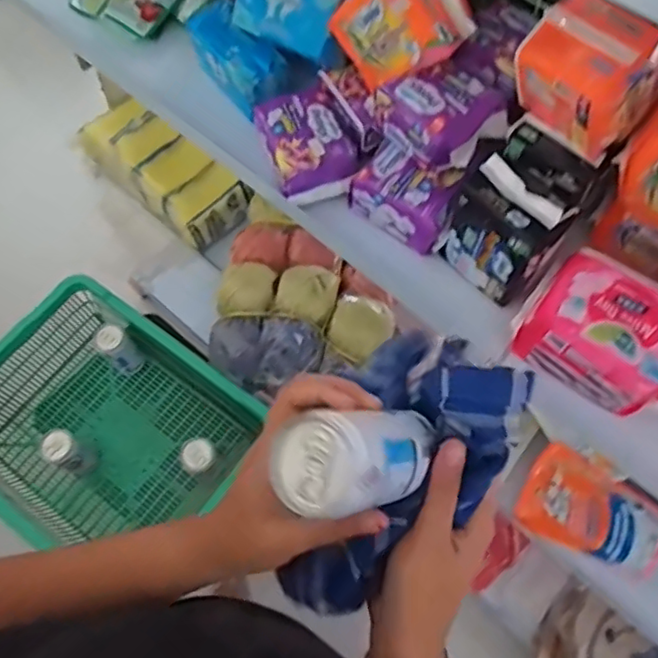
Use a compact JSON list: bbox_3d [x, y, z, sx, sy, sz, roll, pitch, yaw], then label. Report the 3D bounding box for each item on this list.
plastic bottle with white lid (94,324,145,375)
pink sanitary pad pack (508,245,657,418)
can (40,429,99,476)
[{"bbox_3d":[-0.343,0.033,1.014,0.046,0.102,0.048,41,73,18],"label":"plastic bottle with white lid"},{"bbox_3d":[0.255,0.004,0.569,0.141,0.078,0.098,35,71,17],"label":"pink sanitary pad pack"},{"bbox_3d":[-0.400,0.192,0.960,0.052,0.126,0.050,-1,65,2],"label":"can"}]

